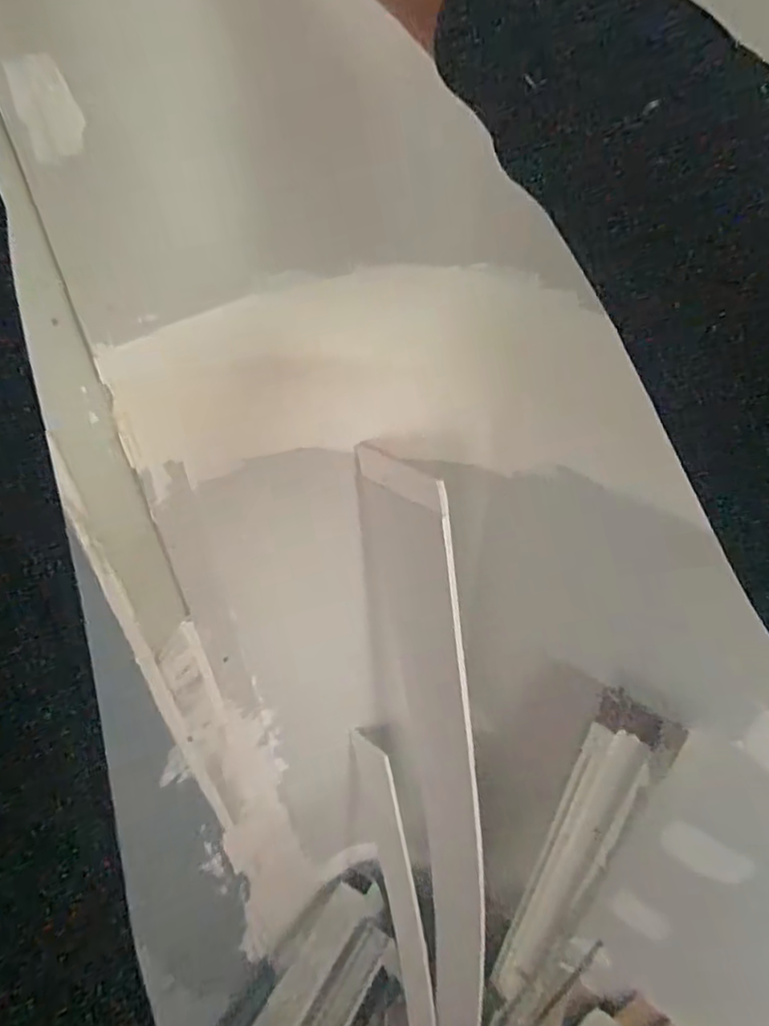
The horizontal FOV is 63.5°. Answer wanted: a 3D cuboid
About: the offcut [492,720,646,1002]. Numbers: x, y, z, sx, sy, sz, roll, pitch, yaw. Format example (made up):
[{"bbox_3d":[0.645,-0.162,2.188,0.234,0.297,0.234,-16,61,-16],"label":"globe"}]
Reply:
[{"bbox_3d":[0.255,0.566,0.928,0.078,0.807,0.028,24,42,26],"label":"offcut"}]

